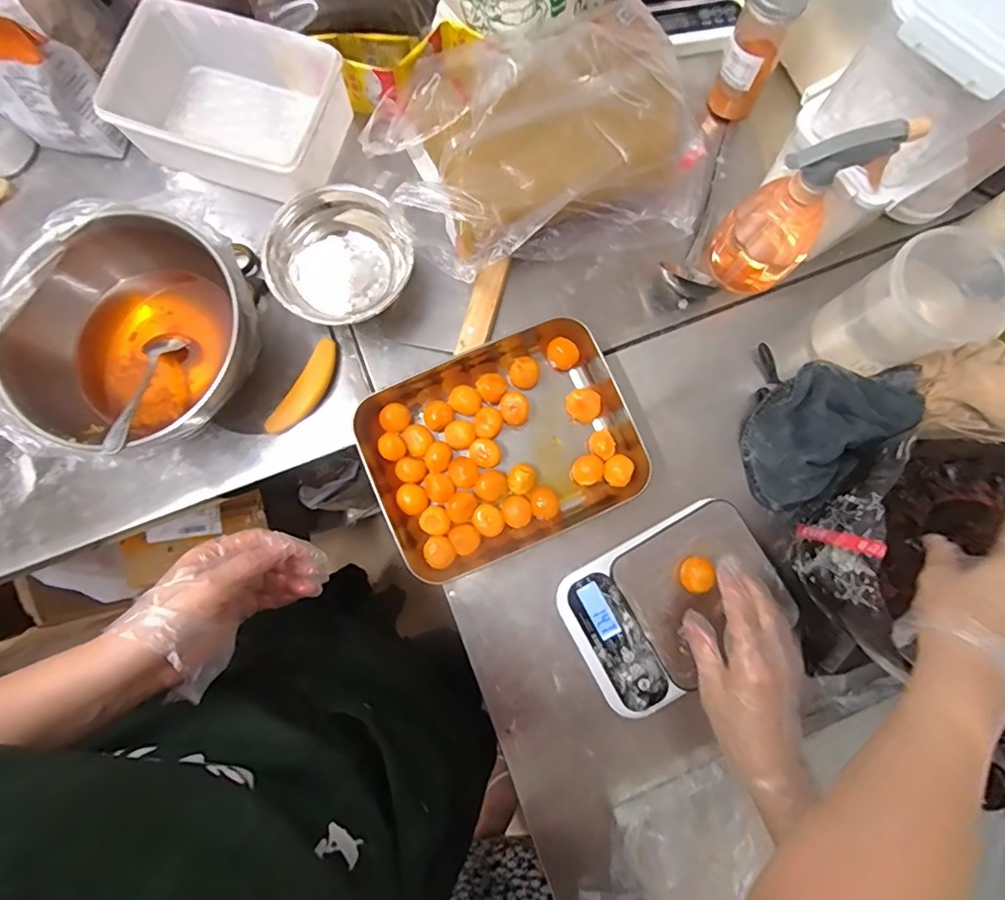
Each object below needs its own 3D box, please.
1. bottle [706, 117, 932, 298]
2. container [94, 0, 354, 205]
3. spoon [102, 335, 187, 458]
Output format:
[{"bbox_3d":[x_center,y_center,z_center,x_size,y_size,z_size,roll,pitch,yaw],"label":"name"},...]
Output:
[{"bbox_3d":[0.258,-0.215,0.463,0.081,0.184,0.072,42,81,7],"label":"bottle"},{"bbox_3d":[-0.280,-0.353,0.535,0.218,0.086,0.136,16,78,2],"label":"container"},{"bbox_3d":[-0.339,-0.055,0.484,0.028,0.014,0.140,2,56,-1],"label":"spoon"}]

